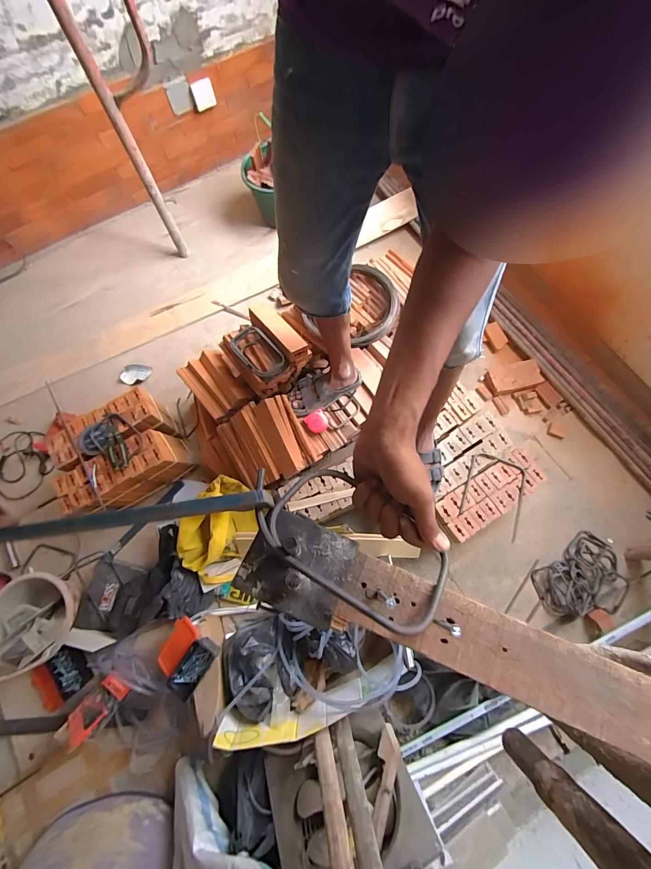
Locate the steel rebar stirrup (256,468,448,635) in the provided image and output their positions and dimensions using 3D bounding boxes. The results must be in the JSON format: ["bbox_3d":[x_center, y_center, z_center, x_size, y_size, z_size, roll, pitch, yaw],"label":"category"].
[{"bbox_3d":[0.016,0.091,0.317,0.196,0.012,0.107,37,51,18],"label":"steel rebar stirrup"}]

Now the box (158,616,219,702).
[{"bbox_3d":[-0.397,0.624,0.970,0.149,0.055,0.139,31,77,10],"label":"box"}]

